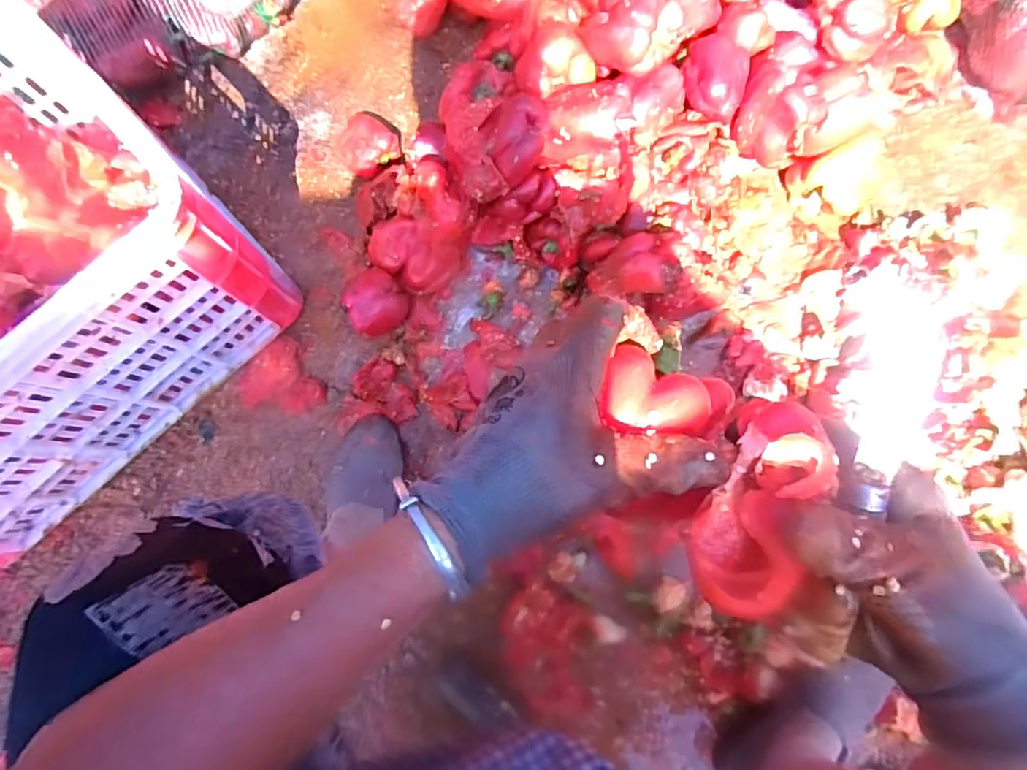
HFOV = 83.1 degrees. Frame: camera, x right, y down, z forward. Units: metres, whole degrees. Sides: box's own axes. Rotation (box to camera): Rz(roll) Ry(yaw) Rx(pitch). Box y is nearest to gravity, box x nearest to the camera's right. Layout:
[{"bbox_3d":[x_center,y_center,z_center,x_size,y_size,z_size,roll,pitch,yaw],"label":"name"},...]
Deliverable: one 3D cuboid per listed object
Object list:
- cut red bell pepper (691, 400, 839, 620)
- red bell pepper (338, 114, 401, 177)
[{"bbox_3d":[0.111,0.054,0.258,0.044,0.037,0.094,19,88,2],"label":"cut red bell pepper"},{"bbox_3d":[-0.197,-0.326,0.786,0.073,0.061,0.077,0,80,-1],"label":"red bell pepper"}]

